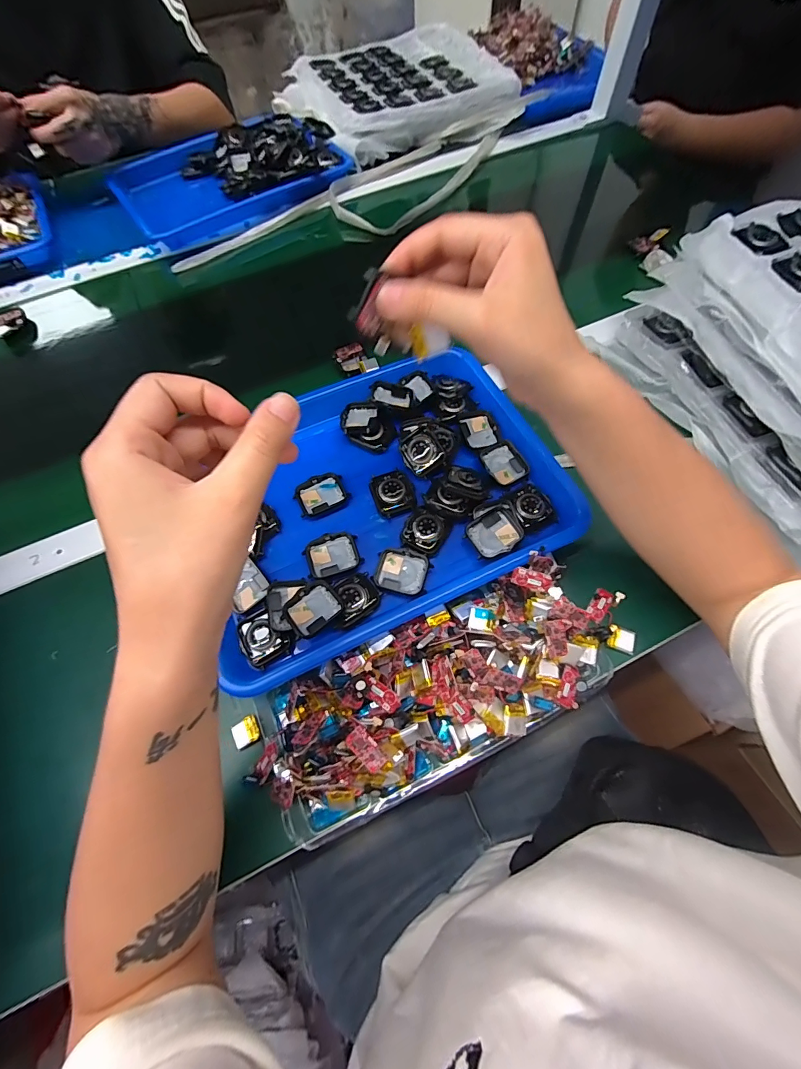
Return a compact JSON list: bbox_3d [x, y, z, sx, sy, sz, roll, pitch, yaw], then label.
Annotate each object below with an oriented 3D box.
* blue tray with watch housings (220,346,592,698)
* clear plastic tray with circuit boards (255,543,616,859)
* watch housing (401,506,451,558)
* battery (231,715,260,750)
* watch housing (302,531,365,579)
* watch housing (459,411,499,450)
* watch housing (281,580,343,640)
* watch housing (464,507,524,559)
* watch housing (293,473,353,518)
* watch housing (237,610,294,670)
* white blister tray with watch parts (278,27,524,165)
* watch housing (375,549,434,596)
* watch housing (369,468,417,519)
[{"bbox_3d":[-0.020,-0.040,0.376,0.308,0.033,0.235,-23,64,-9],"label":"blue tray with watch housings"},{"bbox_3d":[0.041,0.108,0.314,0.300,0.046,0.118,-23,64,-10],"label":"clear plastic tray with circuit boards"},{"bbox_3d":[0.021,-0.003,0.364,0.038,0.013,0.038,27,67,15],"label":"watch housing"},{"bbox_3d":[-0.117,0.149,0.316,0.020,0.007,0.018,-23,64,-10],"label":"battery"},{"bbox_3d":[-0.057,0.017,0.356,0.045,0.008,0.035,-22,64,-9],"label":"watch housing"},{"bbox_3d":[0.077,-0.101,0.409,0.035,0.010,0.041,-13,63,-5],"label":"watch housing"},{"bbox_3d":[-0.069,0.060,0.332,0.043,0.011,0.035,-38,67,-16],"label":"watch housing"},{"bbox_3d":[0.078,-0.001,0.353,0.042,0.009,0.038,-32,66,-14],"label":"watch housing"},{"bbox_3d":[-0.072,-0.037,0.381,0.045,0.005,0.037,-23,64,-10],"label":"watch housing"},{"bbox_3d":[-0.108,0.080,0.328,0.034,0.007,0.042,-32,66,-14],"label":"watch housing"},{"bbox_3d":[-0.014,-0.729,0.694,0.334,0.057,0.294,-22,64,-9],"label":"white blister tray with watch parts"},{"bbox_3d":[0.002,0.031,0.348,0.043,0.010,0.035,15,64,10],"label":"watch housing"},{"bbox_3d":[-0.007,-0.038,0.378,0.037,0.010,0.043,-17,63,-6],"label":"watch housing"}]

